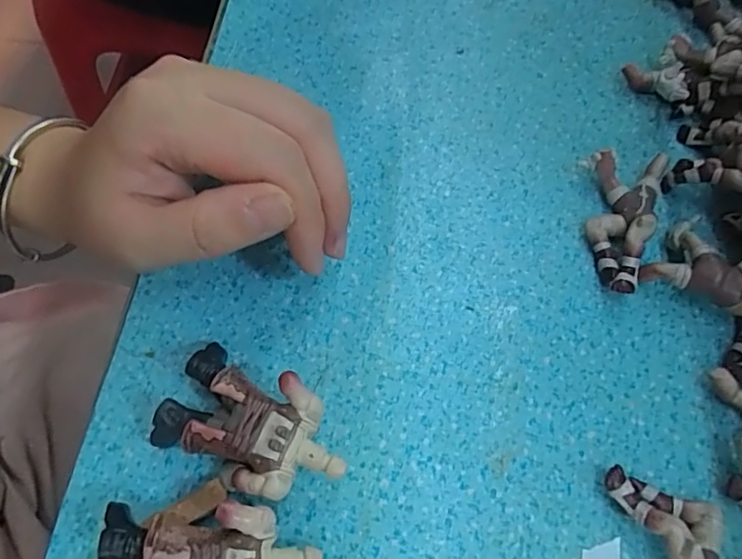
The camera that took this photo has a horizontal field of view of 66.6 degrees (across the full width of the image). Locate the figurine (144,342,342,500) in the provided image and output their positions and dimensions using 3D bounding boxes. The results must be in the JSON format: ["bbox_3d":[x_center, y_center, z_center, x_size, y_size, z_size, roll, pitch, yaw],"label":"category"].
[{"bbox_3d":[-0.037,0.048,0.181,0.059,0.022,0.034,24,65,12],"label":"figurine"}]

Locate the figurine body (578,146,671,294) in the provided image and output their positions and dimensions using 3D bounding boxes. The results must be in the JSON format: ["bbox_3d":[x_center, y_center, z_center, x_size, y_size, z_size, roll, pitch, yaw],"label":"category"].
[{"bbox_3d":[0.094,-0.026,0.222,0.030,0.017,0.057,19,64,10],"label":"figurine body"}]

